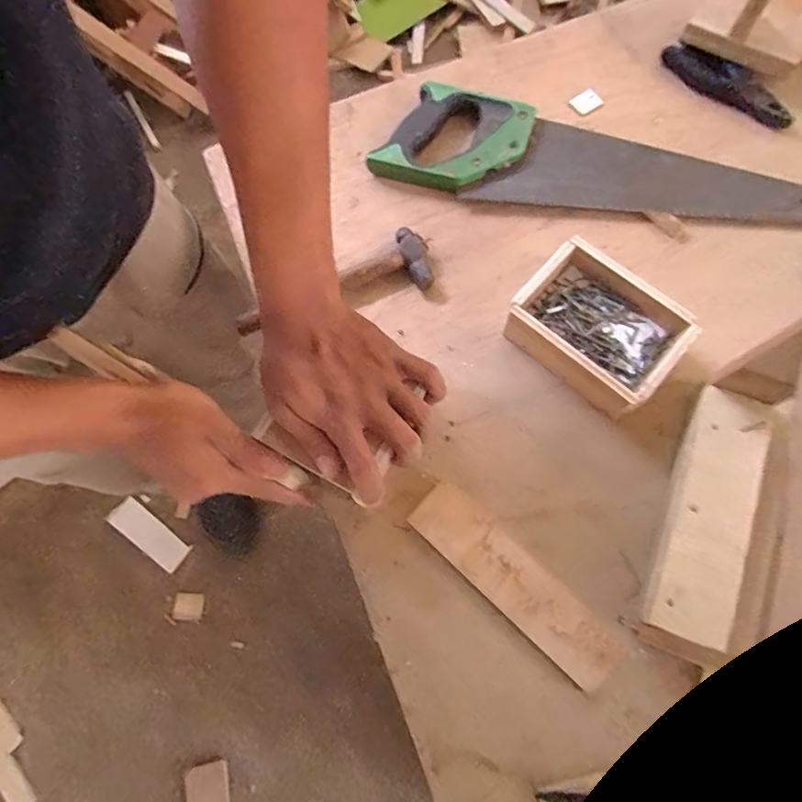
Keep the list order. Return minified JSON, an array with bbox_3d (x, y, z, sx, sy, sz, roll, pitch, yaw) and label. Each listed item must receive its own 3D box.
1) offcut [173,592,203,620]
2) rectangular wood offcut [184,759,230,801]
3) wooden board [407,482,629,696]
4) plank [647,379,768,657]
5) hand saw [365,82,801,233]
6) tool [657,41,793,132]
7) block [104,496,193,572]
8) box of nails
[{"bbox_3d":[-0.472,0.453,1.134,0.064,0.009,0.056,1,71,3],"label":"offcut"},{"bbox_3d":[-0.382,0.781,1.014,0.081,0.017,0.107,-14,71,-2],"label":"rectangular wood offcut"},{"bbox_3d":[0.084,0.136,0.391,0.177,0.006,0.046,42,87,17],"label":"wooden board"},{"bbox_3d":[0.226,0.079,0.380,0.055,0.019,0.183,17,74,24],"label":"plank"},{"bbox_3d":[0.190,-0.217,0.497,0.419,0.023,0.114,16,73,8],"label":"hand saw"},{"bbox_3d":[0.330,-0.322,0.522,0.142,0.025,0.027,42,78,14],"label":"tool"},{"bbox_3d":[-0.578,0.306,1.176,0.203,0.009,0.074,35,76,13],"label":"block"},{"bbox_3d":[0.165,-0.062,0.430,0.131,0.041,0.097,43,80,16],"label":"box of nails"}]

